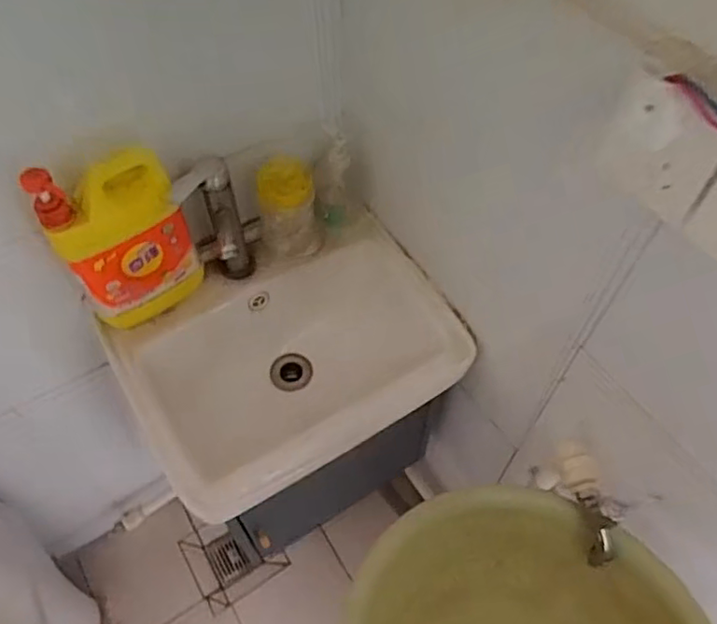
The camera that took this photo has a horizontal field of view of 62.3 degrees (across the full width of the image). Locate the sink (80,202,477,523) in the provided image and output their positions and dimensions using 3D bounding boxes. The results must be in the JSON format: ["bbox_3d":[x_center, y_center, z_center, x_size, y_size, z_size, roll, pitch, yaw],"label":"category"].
[{"bbox_3d":[-0.089,0.078,0.854,0.420,0.164,0.293,-28,62,-19],"label":"sink"}]

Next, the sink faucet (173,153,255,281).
[{"bbox_3d":[-0.181,-0.094,0.780,0.080,0.190,0.110,-13,58,-11],"label":"sink faucet"}]

